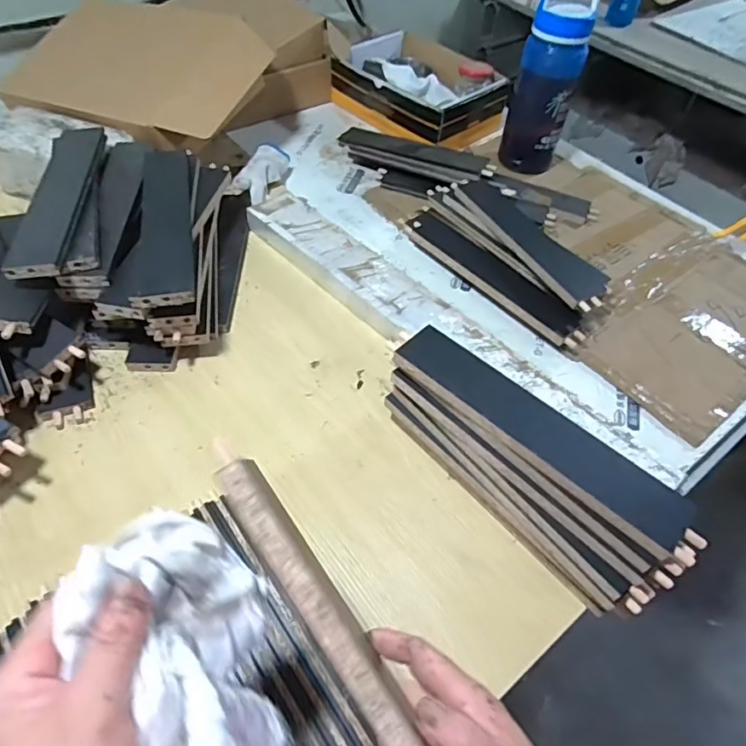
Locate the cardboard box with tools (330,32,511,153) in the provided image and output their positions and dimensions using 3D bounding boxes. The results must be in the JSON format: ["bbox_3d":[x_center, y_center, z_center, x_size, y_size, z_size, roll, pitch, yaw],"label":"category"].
[{"bbox_3d":[0.087,-0.594,1.105,0.250,0.102,0.367,-35,63,-27],"label":"cardboard box with tools"}]

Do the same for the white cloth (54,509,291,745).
[{"bbox_3d":[-0.085,0.143,0.264,0.083,0.106,0.126,-33,62,-26],"label":"white cloth"}]

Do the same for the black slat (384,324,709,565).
[{"bbox_3d":[0.148,0.050,0.485,0.297,0.016,0.062,38,59,22],"label":"black slat"}]

